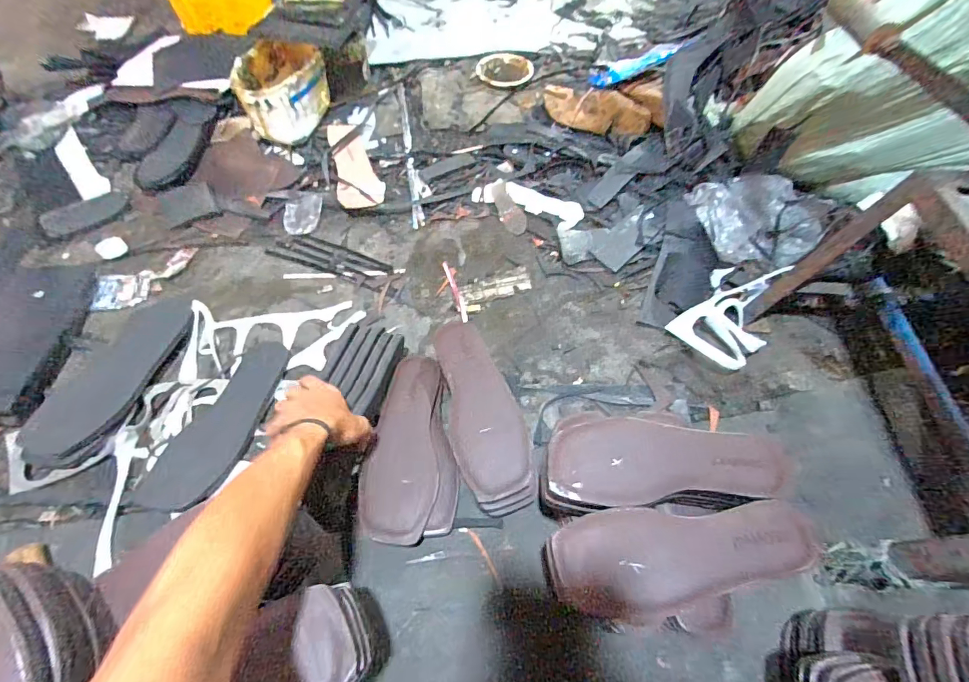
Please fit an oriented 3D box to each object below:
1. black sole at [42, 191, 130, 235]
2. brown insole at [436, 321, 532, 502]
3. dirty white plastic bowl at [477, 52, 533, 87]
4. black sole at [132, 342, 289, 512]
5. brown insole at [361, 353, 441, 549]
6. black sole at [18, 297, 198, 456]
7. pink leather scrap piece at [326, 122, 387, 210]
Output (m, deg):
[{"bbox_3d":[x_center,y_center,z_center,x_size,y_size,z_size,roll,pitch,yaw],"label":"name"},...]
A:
[{"bbox_3d":[-0.787,-0.255,0.849,0.140,0.016,0.068,-38,68,-22],"label":"black sole"},{"bbox_3d":[-0.007,0.078,0.587,0.093,0.026,0.258,-12,59,-9],"label":"brown insole"},{"bbox_3d":[0.053,-0.679,1.075,0.134,0.015,0.141,1,60,-2],"label":"dirty white plastic bowl"},{"bbox_3d":[-0.373,0.116,0.626,0.105,0.006,0.266,15,56,13],"label":"black sole"},{"bbox_3d":[-0.108,0.130,0.578,0.092,0.021,0.255,5,54,-9],"label":"brown insole"},{"bbox_3d":[-0.564,0.044,0.663,0.116,0.017,0.284,17,61,7],"label":"black sole"},{"bbox_3d":[-0.277,-0.380,0.925,0.094,0.009,0.226,-10,71,-14],"label":"pink leather scrap piece"}]

